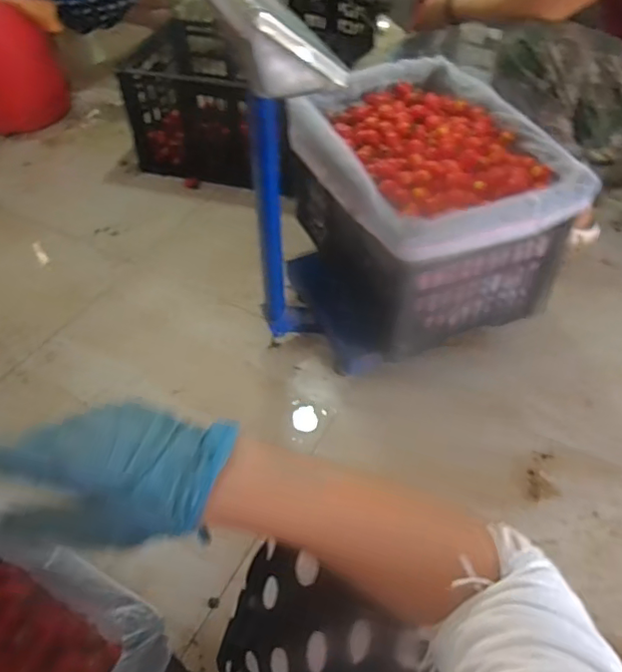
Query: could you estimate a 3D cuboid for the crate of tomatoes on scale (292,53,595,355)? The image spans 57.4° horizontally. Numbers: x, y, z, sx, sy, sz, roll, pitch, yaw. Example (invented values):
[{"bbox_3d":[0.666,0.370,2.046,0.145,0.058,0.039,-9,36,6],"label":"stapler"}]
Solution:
[{"bbox_3d":[0.196,-0.258,1.056,0.369,0.285,0.488,-13,50,-10],"label":"crate of tomatoes on scale"}]

